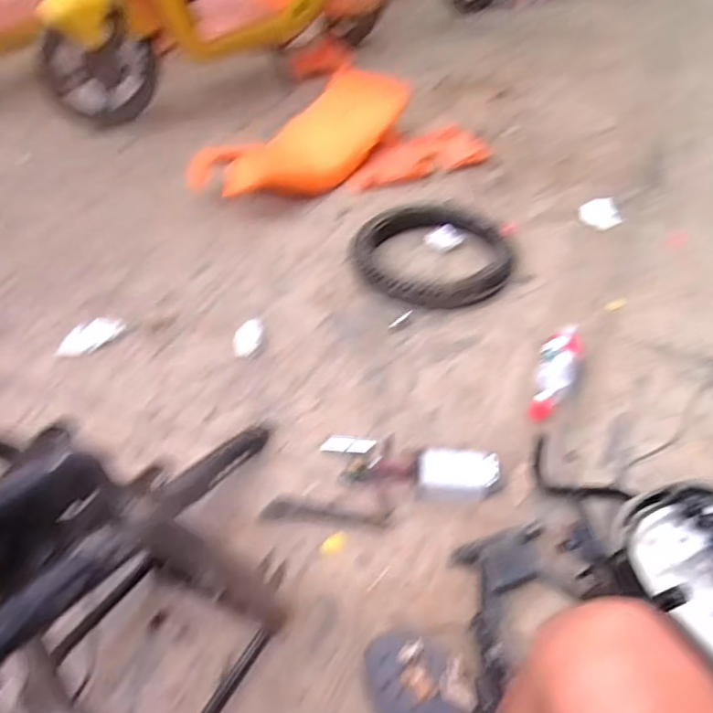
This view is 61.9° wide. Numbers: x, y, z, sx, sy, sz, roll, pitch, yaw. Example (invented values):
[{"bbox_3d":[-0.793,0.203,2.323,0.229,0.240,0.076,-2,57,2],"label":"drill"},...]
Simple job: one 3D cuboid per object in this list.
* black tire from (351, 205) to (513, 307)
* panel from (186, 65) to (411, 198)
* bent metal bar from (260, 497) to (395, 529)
[{"bbox_3d":[0.175,-0.240,1.374,0.347,0.060,0.333,0,44,0],"label":"black tire"},{"bbox_3d":[-0.119,-0.571,1.605,0.651,0.181,0.176,-26,48,-21],"label":"panel"},{"bbox_3d":[-0.044,0.244,0.915,0.200,0.018,0.038,9,48,-6],"label":"bent metal bar"}]

